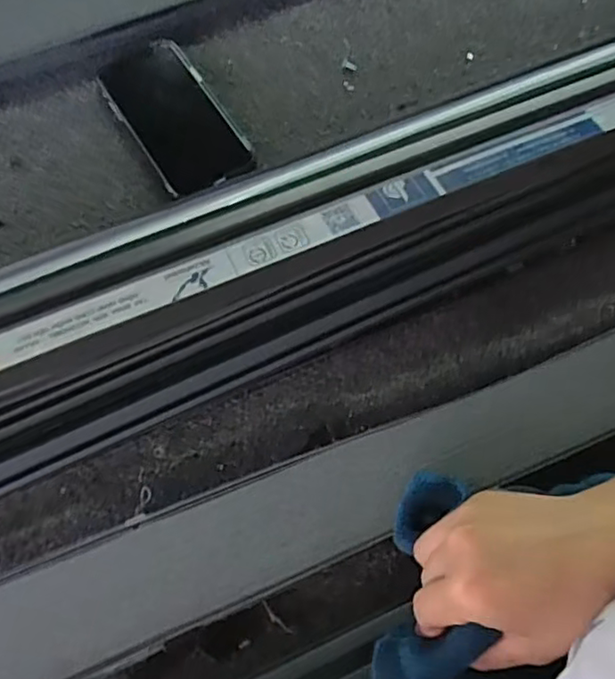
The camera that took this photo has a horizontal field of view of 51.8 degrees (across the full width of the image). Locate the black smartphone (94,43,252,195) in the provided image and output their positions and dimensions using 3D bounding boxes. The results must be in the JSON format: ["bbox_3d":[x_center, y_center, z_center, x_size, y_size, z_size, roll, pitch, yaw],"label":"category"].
[{"bbox_3d":[-0.103,-0.176,0.503,0.074,0.014,0.150,-31,73,-14],"label":"black smartphone"}]

